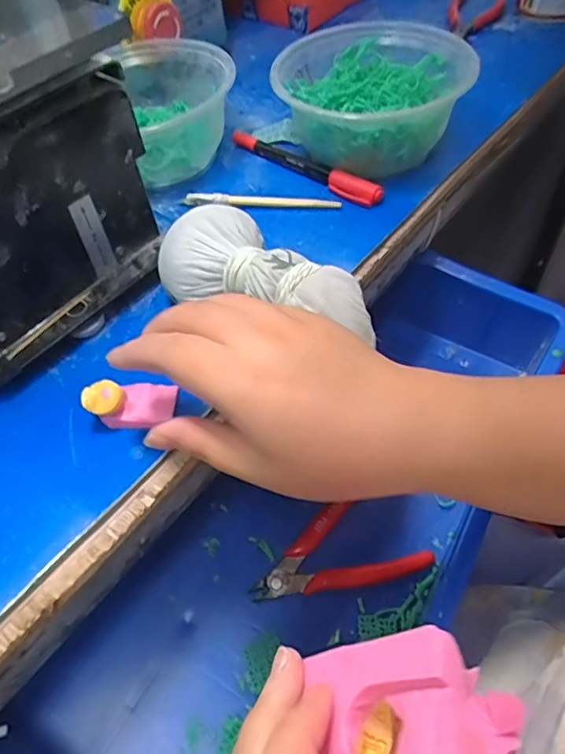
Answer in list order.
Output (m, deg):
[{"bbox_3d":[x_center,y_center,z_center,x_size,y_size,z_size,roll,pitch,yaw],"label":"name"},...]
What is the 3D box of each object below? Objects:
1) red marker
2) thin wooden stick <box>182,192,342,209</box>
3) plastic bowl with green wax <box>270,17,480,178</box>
[{"bbox_3d":[0.015,-0.155,0.397,0.138,0.015,0.014,35,64,27],"label":"red marker"},{"bbox_3d":[-0.015,-0.123,0.378,0.110,0.009,0.011,4,54,8],"label":"thin wooden stick"},{"bbox_3d":[0.062,-0.194,0.387,0.132,0.063,0.121,-3,53,3],"label":"plastic bowl with green wax"}]

